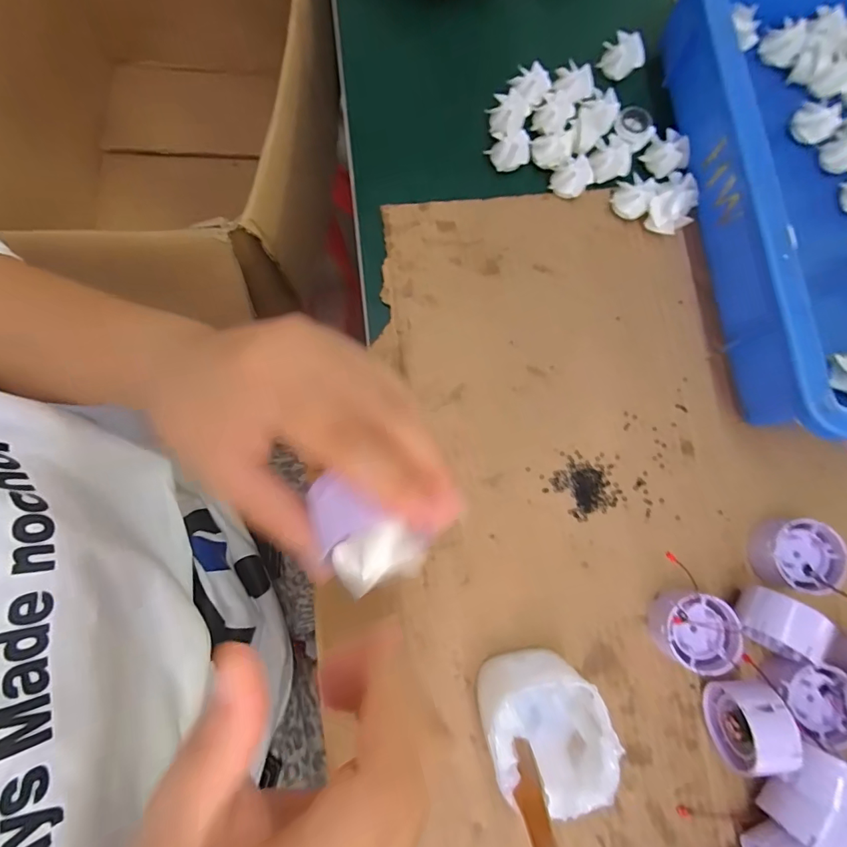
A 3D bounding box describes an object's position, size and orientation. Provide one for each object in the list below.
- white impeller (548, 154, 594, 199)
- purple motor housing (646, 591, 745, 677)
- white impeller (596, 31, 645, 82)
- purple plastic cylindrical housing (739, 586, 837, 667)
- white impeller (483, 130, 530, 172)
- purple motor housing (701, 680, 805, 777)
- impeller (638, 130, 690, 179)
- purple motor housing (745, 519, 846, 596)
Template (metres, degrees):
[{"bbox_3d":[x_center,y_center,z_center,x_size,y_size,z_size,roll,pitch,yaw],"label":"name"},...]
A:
[{"bbox_3d":[0.120,-0.196,0.360,0.028,0.023,0.034,34,81,5],"label":"white impeller"},{"bbox_3d":[0.173,0.131,0.291,0.046,0.024,0.045,0,80,-1],"label":"purple motor housing"},{"bbox_3d":[0.165,-0.305,0.378,0.035,0.026,0.022,29,81,4],"label":"white impeller"},{"bbox_3d":[0.218,0.122,0.283,0.042,0.043,0.028,31,81,5],"label":"purple plastic cylindrical housing"},{"bbox_3d":[0.067,-0.213,0.358,0.032,0.021,0.021,-10,80,-2],"label":"white impeller"},{"bbox_3d":[0.195,0.180,0.273,0.028,0.047,0.044,-9,80,-2],"label":"purple motor housing"},{"bbox_3d":[0.189,-0.209,0.356,0.032,0.021,0.025,39,82,6],"label":"impeller"},{"bbox_3d":[0.243,0.087,0.301,0.051,0.024,0.044,-2,80,-1],"label":"purple motor housing"}]

